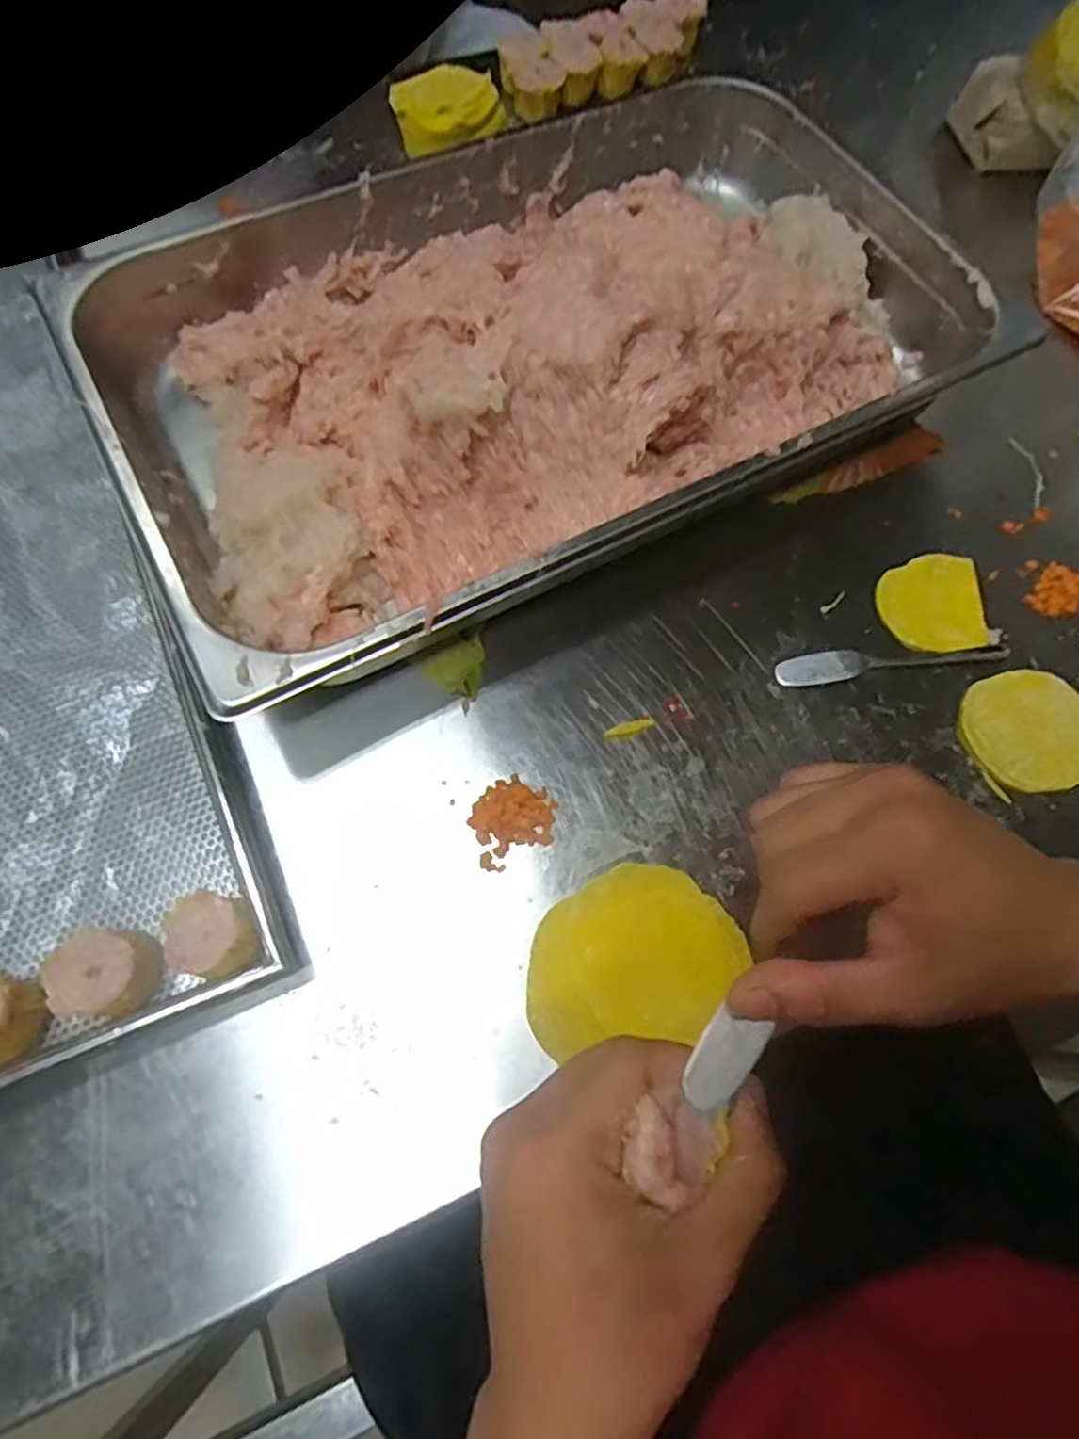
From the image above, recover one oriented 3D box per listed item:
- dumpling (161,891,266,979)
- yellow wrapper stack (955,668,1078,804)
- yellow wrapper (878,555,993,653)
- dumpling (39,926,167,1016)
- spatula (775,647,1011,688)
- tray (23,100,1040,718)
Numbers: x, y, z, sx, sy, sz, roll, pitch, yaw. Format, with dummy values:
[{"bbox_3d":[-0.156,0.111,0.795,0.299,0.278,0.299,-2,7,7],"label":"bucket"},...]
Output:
[{"bbox_3d":[-0.153,0.104,0.346,0.045,0.026,0.035,13,70,2],"label":"dumpling"},{"bbox_3d":[0.278,0.006,0.409,0.078,0.005,0.069,-19,72,-9],"label":"yellow wrapper stack"},{"bbox_3d":[0.236,-0.071,0.436,0.059,0.007,0.061,-2,70,-3],"label":"yellow wrapper"},{"bbox_3d":[-0.199,0.117,0.335,0.044,0.032,0.036,2,70,-1],"label":"dumpling"},{"bbox_3d":[0.209,-0.036,0.421,0.140,0.010,0.018,-7,70,-5],"label":"spatula"},{"bbox_3d":[0.004,-0.235,0.441,0.511,0.093,0.316,-27,73,-11],"label":"tray"}]

